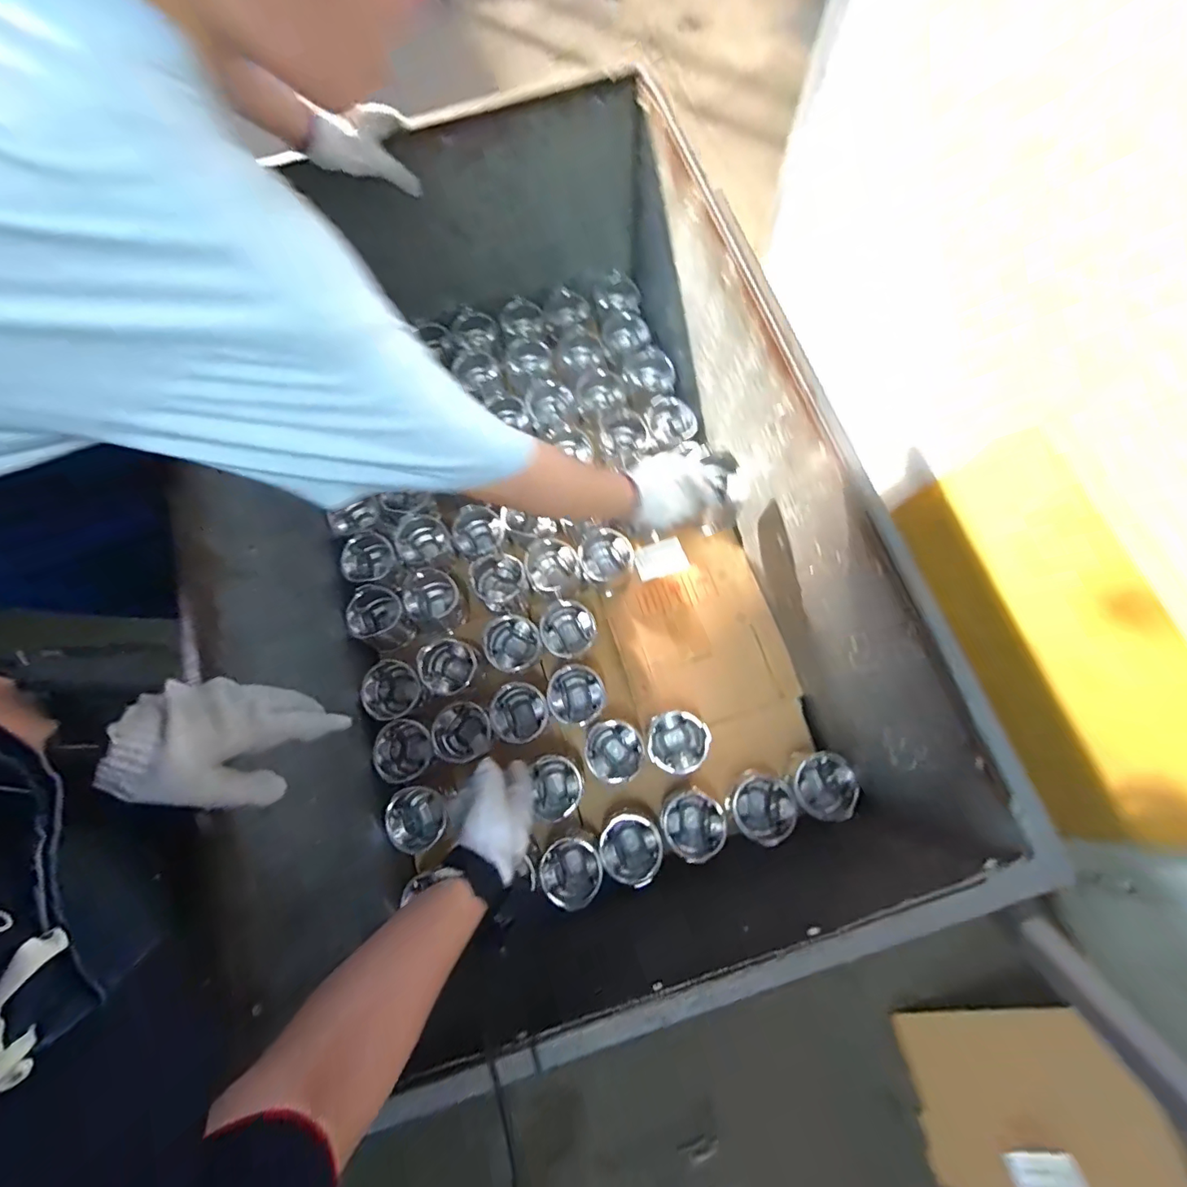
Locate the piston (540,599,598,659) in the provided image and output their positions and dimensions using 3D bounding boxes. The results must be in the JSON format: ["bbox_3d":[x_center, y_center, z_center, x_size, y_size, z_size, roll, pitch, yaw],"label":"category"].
[{"bbox_3d":[-0.043,0.061,0.829,0.090,0.062,0.084,-1,74,2],"label":"piston"}]

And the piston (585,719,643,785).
[{"bbox_3d":[0.032,0.244,0.783,0.085,0.072,0.091,-1,74,2],"label":"piston"}]

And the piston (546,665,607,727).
[{"bbox_3d":[-0.026,0.166,0.804,0.089,0.072,0.088,-1,74,2],"label":"piston"}]

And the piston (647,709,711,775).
[{"bbox_3d":[0.129,0.231,0.780,0.091,0.075,0.089,-1,74,2],"label":"piston"}]

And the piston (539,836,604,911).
[{"bbox_3d":[-0.029,0.410,0.745,0.085,0.086,0.090,-1,74,2],"label":"piston"}]

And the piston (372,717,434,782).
[{"bbox_3d":[-0.290,0.248,0.791,0.083,0.077,0.088,-1,74,2],"label":"piston"}]

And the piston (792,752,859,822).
[{"bbox_3d":[0.339,0.289,0.755,0.087,0.078,0.089,-1,74,2],"label":"piston"}]

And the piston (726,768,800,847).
[{"bbox_3d":[0.253,0.320,0.751,0.098,0.076,0.090,-28,75,-6],"label":"piston"}]

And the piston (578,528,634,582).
[{"bbox_3d":[0.022,-0.058,0.861,0.084,0.075,0.088,-1,74,2],"label":"piston"}]

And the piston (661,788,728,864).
[{"bbox_3d":[0.147,0.341,0.750,0.089,0.067,0.091,-1,74,2],"label":"piston"}]

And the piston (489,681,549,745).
[{"bbox_3d":[-0.117,0.195,0.810,0.088,0.083,0.089,-1,74,2],"label":"piston"}]

